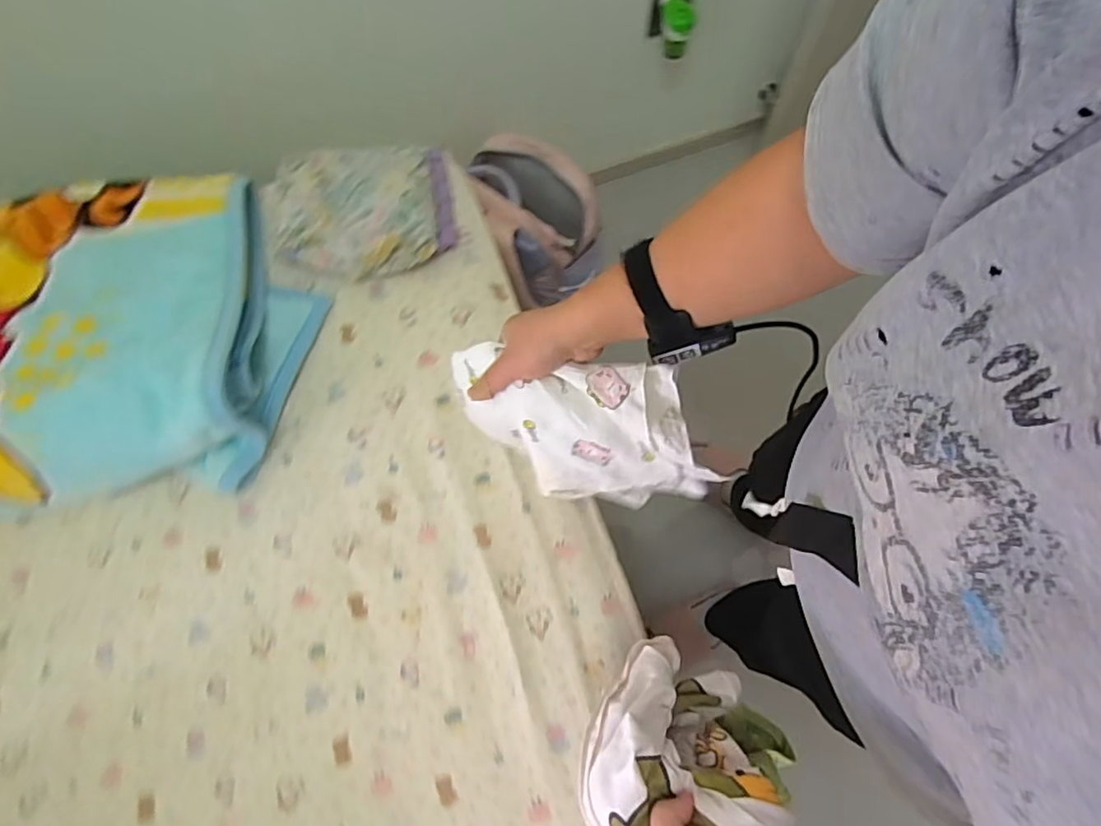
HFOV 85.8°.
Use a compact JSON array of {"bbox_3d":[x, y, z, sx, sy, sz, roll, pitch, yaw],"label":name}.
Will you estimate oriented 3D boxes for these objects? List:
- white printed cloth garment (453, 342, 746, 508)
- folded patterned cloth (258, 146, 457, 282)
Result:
[{"bbox_3d":[0.029,0.016,0.529,0.243,0.136,0.089,12,71,5],"label":"white printed cloth garment"},{"bbox_3d":[-0.264,-0.280,0.822,0.254,0.068,0.188,-17,71,-6],"label":"folded patterned cloth"}]

